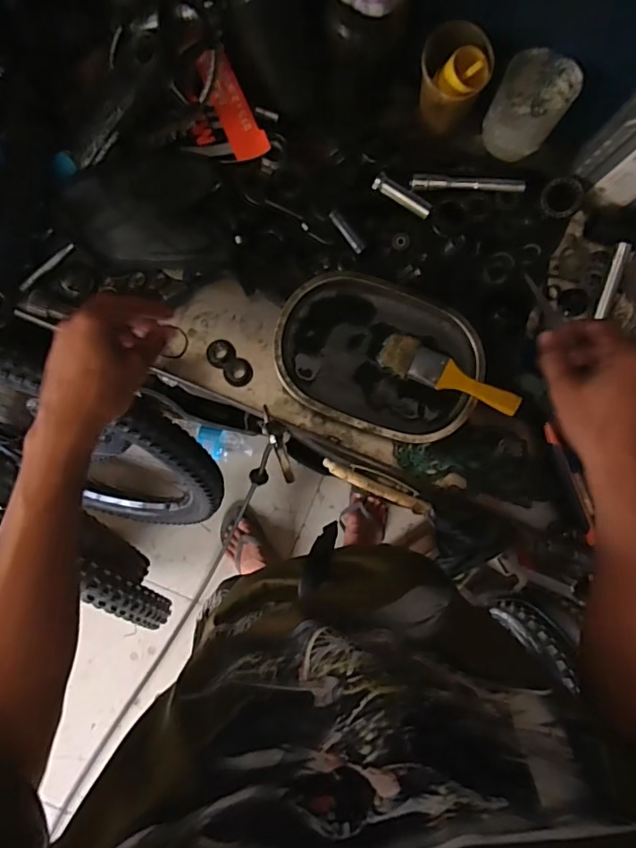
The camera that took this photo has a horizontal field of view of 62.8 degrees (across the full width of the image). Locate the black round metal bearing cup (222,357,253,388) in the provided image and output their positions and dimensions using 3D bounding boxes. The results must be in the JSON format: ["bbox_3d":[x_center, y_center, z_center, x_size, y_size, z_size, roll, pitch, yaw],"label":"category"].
[{"bbox_3d":[-0.085,-0.055,0.568,0.031,0.007,0.028,-44,88,-5],"label":"black round metal bearing cup"}]

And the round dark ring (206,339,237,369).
[{"bbox_3d":[-0.107,-0.078,0.570,0.031,0.009,0.030,0,85,-2],"label":"round dark ring"}]

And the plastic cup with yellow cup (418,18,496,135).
[{"bbox_3d":[0.134,-0.348,0.531,0.066,0.090,0.065,0,85,-2],"label":"plastic cup with yellow cup"}]

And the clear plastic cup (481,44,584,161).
[{"bbox_3d":[0.217,-0.330,0.546,0.071,0.087,0.061,29,85,1],"label":"clear plastic cup"}]

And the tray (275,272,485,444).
[{"bbox_3d":[0.065,-0.071,0.555,0.214,0.027,0.148,22,85,0],"label":"tray"}]

